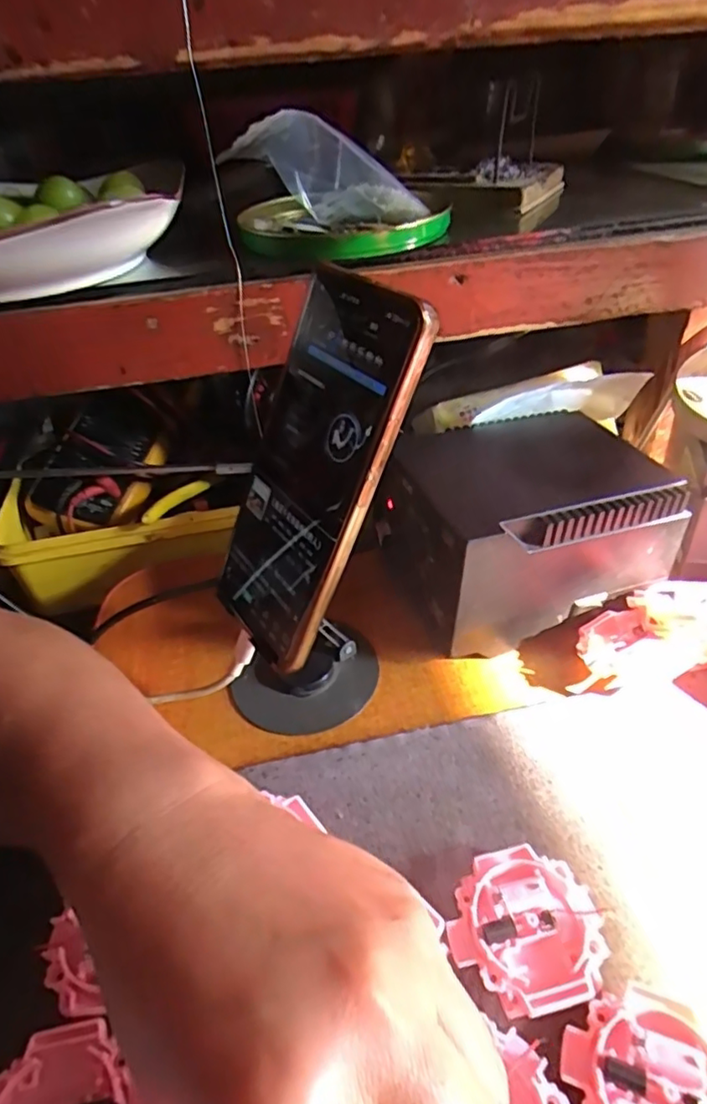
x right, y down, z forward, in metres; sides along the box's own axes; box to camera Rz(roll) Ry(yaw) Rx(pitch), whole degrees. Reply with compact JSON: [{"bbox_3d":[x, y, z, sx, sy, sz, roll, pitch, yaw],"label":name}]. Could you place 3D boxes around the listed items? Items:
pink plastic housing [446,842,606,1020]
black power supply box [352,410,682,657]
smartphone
[{"bbox_3d":[0.063,0.140,0.223,0.054,0.014,0.051,-11,40,-7],"label":"pink plastic housing"},{"bbox_3d":[0.102,-0.022,0.361,0.153,0.073,0.117,-13,40,-13],"label":"black power supply box"},{"bbox_3d":[-0.019,-0.032,0.260,0.014,0.164,0.071,4,29,-38],"label":"smartphone"}]

